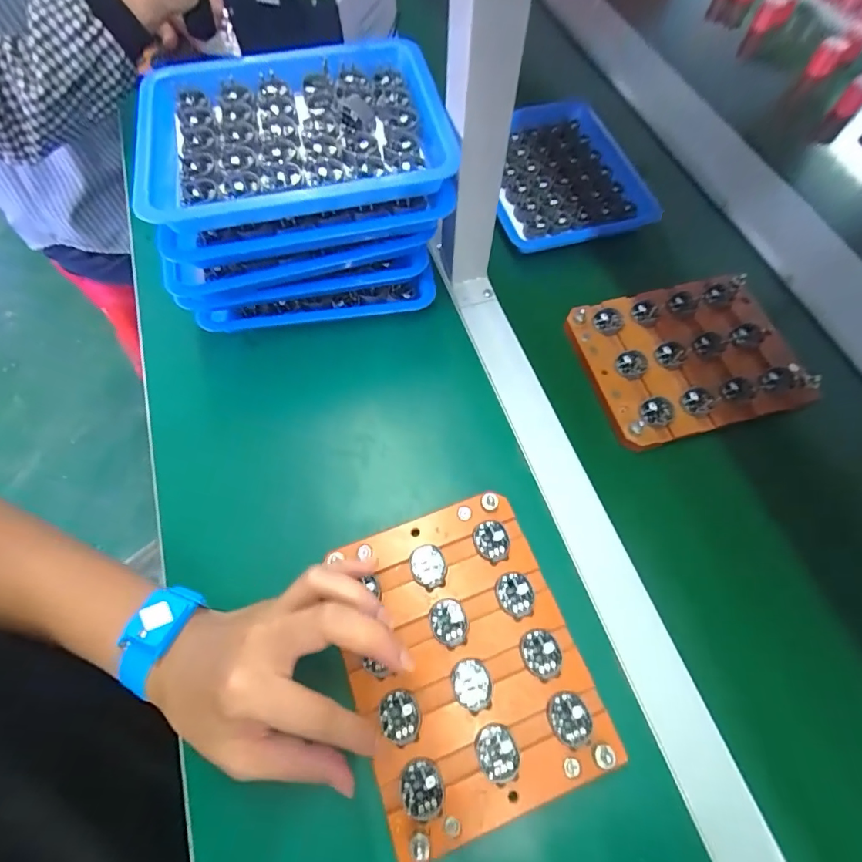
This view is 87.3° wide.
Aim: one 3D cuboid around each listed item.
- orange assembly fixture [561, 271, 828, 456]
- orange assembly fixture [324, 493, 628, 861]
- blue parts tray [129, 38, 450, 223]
[{"bbox_3d":[0.235,-0.073,0.410,0.187,0.021,0.146,-14,61,-6],"label":"orange assembly fixture"},{"bbox_3d":[0.020,0.149,0.302,0.144,0.018,0.184,-19,62,-8],"label":"orange assembly fixture"},{"bbox_3d":[-0.102,-0.227,0.338,0.219,0.033,0.176,-8,61,-3],"label":"blue parts tray"}]

